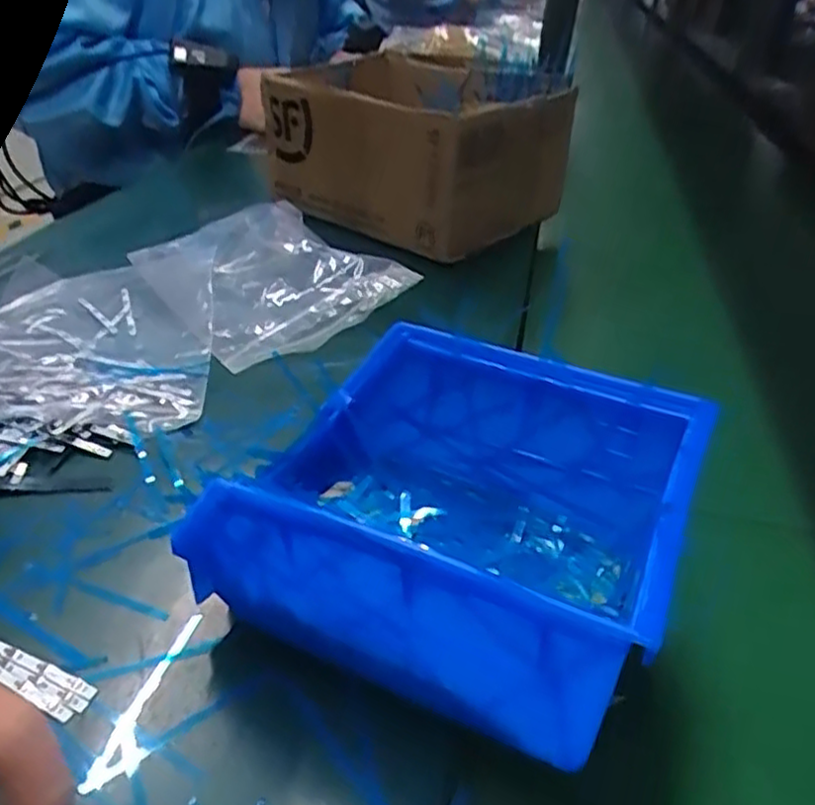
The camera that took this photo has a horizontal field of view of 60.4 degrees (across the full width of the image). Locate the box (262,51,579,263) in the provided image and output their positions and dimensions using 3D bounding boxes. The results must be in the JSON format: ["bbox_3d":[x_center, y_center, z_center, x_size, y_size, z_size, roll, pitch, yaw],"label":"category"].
[{"bbox_3d":[0.003,-0.211,0.571,0.220,0.107,0.164,29,41,33],"label":"box"}]

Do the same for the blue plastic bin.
[{"bbox_3d":[0.014,0.034,0.228,0.132,0.069,0.106,18,36,20],"label":"blue plastic bin"}]

